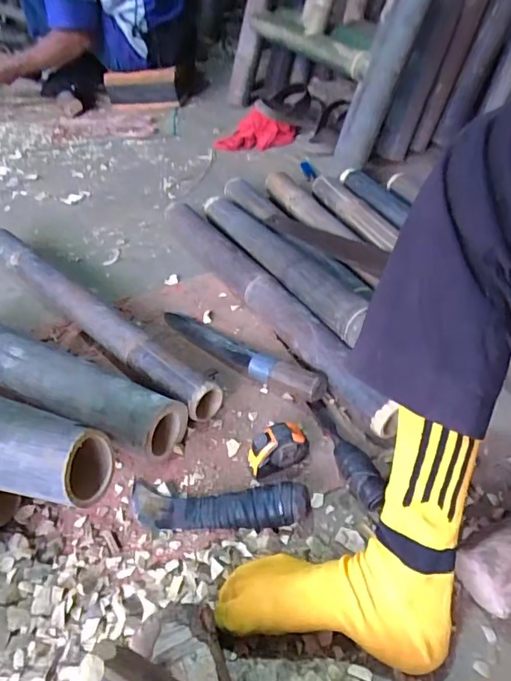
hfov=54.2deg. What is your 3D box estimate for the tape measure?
[{"bbox_3d":[0.026,0.127,0.592,0.066,0.051,0.033,-23,46,-21],"label":"tape measure"}]

